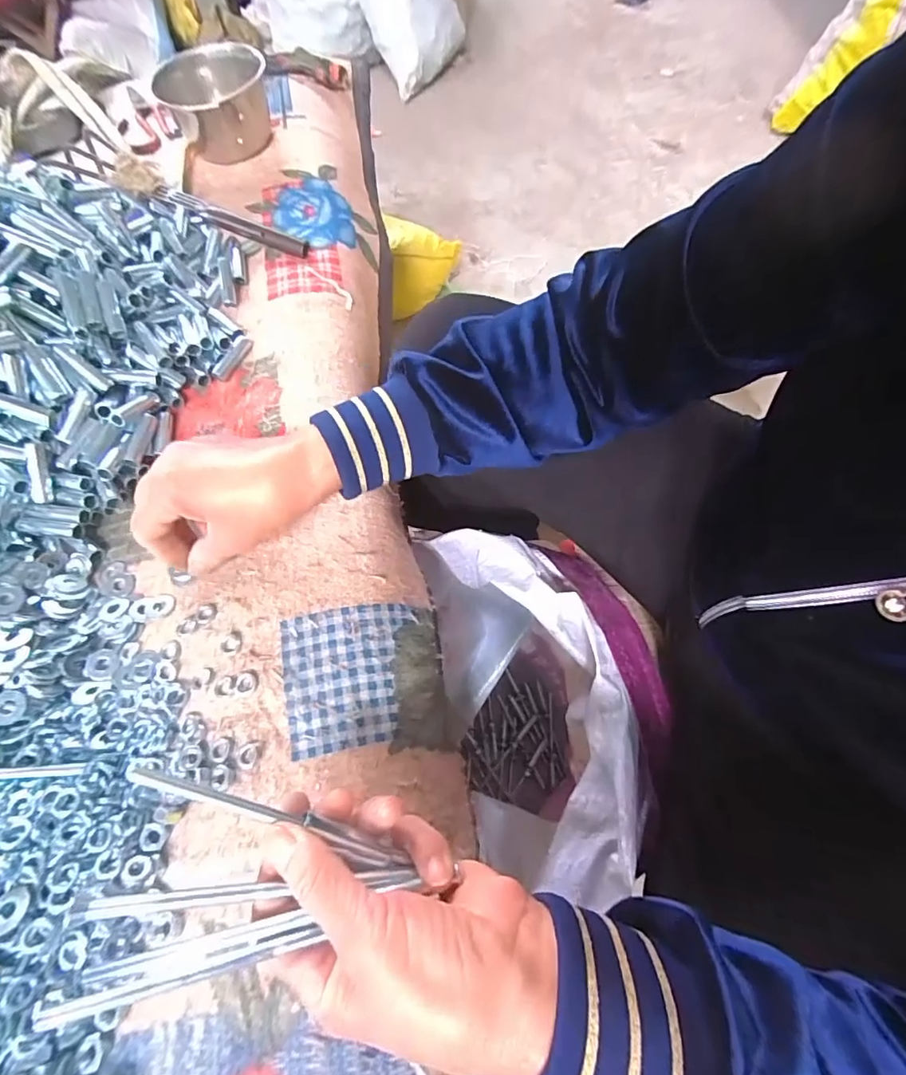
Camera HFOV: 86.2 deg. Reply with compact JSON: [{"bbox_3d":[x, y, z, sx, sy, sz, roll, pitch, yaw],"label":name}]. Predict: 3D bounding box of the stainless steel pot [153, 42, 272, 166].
[{"bbox_3d":[-0.257,-0.479,0.538,0.113,0.071,0.122,-13,64,1],"label":"stainless steel pot"}]

